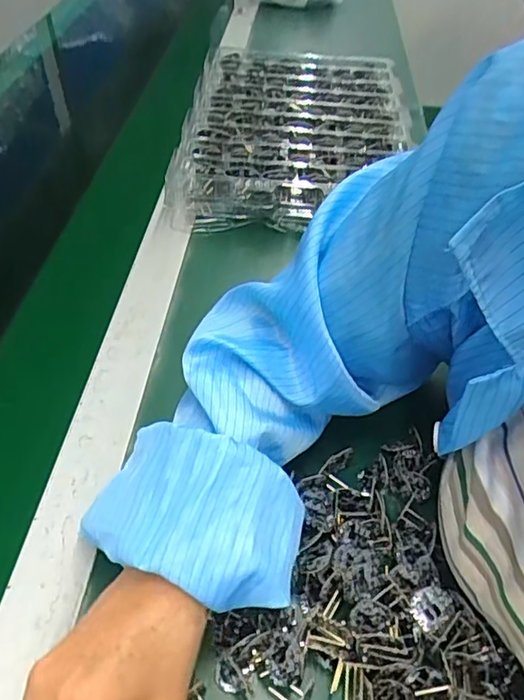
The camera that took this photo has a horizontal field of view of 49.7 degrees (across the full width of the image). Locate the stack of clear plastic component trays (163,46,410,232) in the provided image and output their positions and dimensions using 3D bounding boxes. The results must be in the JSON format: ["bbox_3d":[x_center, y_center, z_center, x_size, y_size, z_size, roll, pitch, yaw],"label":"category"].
[{"bbox_3d":[0.044,-0.308,0.762,0.270,0.058,0.447,5,45,0],"label":"stack of clear plastic component trays"}]

